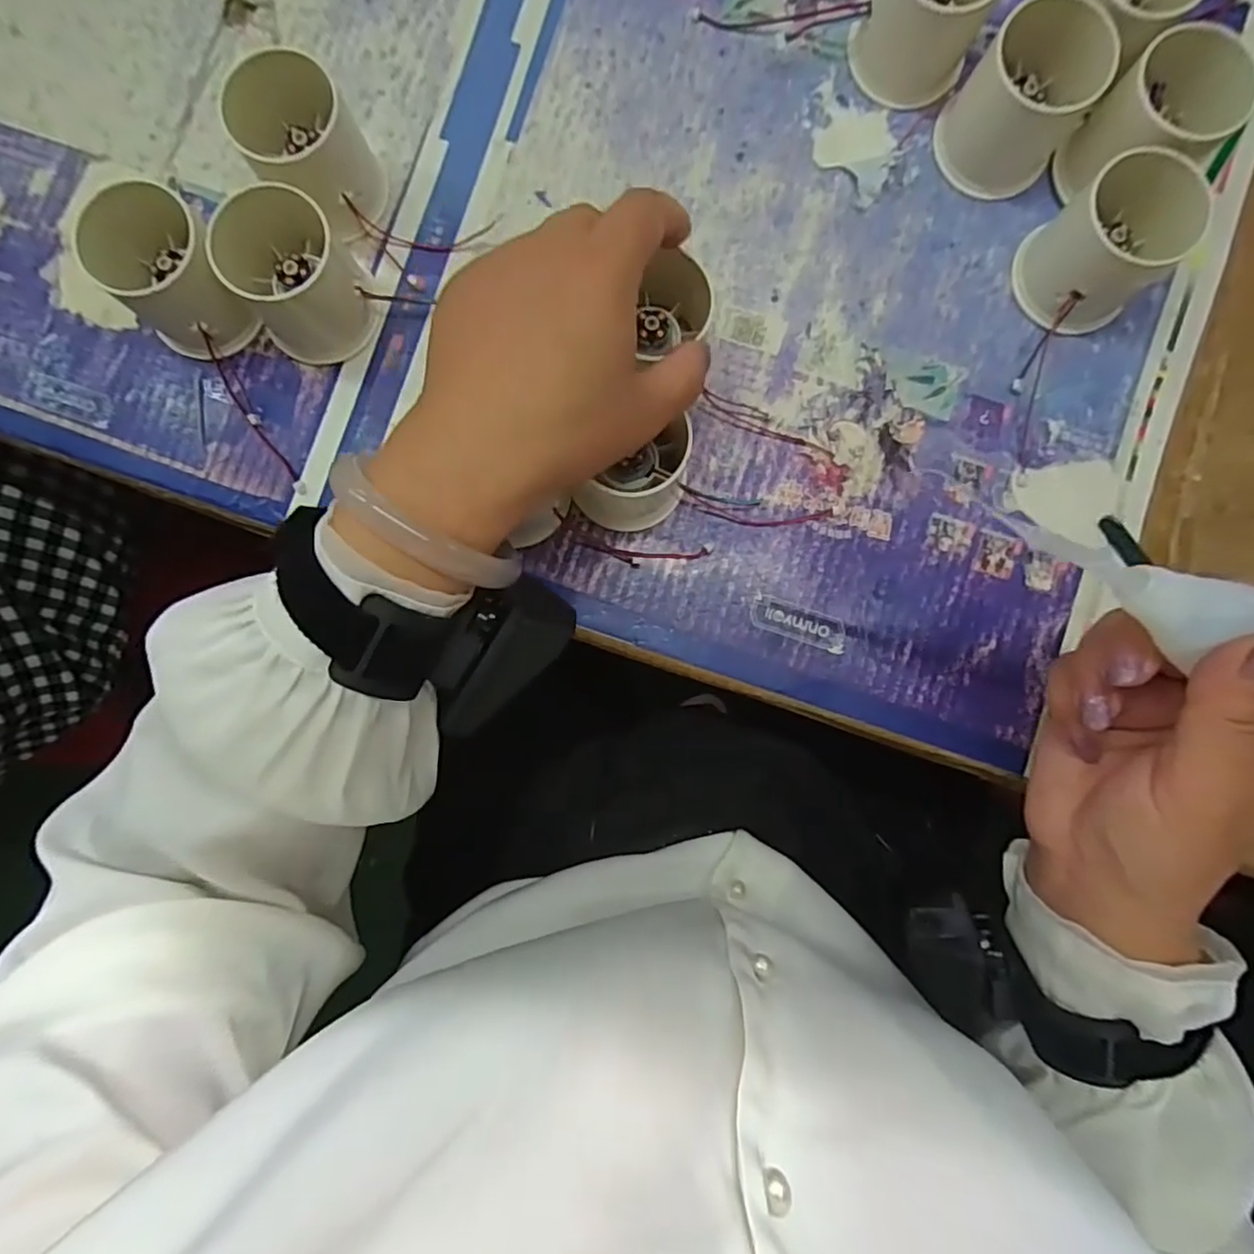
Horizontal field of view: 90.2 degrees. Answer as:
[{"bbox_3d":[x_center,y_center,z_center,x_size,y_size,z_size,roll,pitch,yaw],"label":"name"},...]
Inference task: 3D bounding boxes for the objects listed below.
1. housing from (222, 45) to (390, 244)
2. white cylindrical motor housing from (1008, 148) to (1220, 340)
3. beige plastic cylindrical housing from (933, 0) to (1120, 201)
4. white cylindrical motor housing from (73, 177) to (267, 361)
[{"bbox_3d":[-0.143,-0.218,0.287,0.052,0.051,0.057,0,88,0],"label":"housing"},{"bbox_3d":[0.217,-0.174,0.283,0.058,0.049,0.055,0,88,0],"label":"white cylindrical motor housing"},{"bbox_3d":[0.180,-0.242,0.285,0.054,0.051,0.056,0,88,0],"label":"beige plastic cylindrical housing"},{"bbox_3d":[-0.202,-0.155,0.283,0.053,0.052,0.056,-39,88,-1],"label":"white cylindrical motor housing"}]

